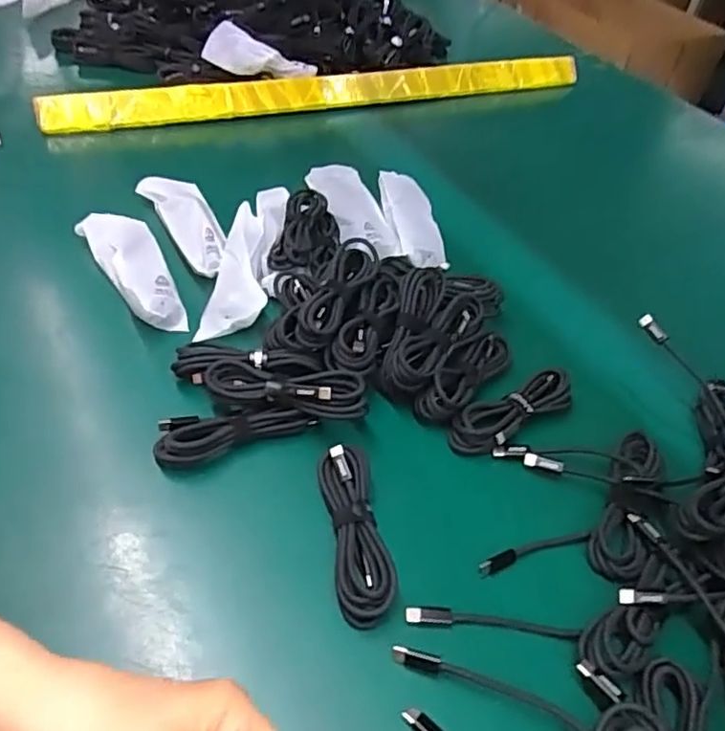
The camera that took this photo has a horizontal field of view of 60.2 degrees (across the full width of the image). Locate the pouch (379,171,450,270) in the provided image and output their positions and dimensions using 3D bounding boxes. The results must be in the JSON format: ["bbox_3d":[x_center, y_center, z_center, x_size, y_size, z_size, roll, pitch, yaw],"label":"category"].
[{"bbox_3d":[0.047,-0.150,0.616,0.044,0.020,0.155,-4,47,-11],"label":"pouch"}]

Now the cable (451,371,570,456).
[{"bbox_3d":[0.111,0.035,0.466,0.108,0.022,0.035,-25,54,-27],"label":"cable"}]

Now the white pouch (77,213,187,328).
[{"bbox_3d":[-0.192,-0.085,0.531,0.049,0.029,0.148,-23,53,-26],"label":"white pouch"}]

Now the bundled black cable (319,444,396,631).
[{"bbox_3d":[-0.004,0.101,0.382,0.032,0.029,0.107,-4,47,-11],"label":"bundled black cable"}]

